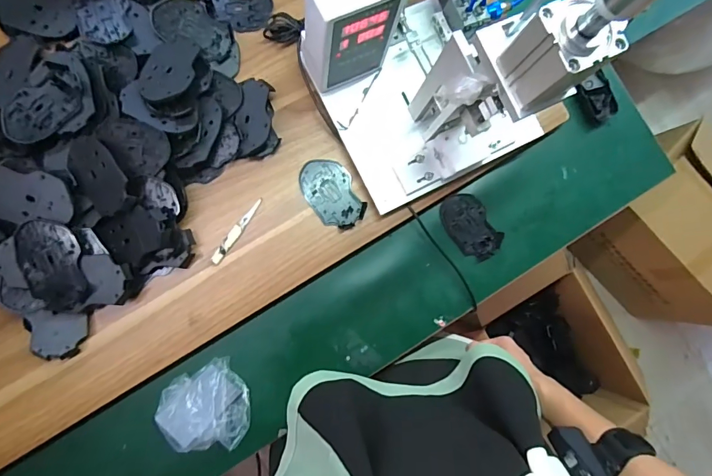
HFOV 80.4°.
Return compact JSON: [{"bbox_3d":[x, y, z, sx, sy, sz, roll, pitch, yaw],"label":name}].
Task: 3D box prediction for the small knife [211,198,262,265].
[{"bbox_3d":[-0.175,-0.011,0.623,0.015,0.004,0.114,37,81,-4],"label":"small knife"}]

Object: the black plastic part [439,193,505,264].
[{"bbox_3d":[0.190,-0.019,0.695,0.074,0.015,0.116,-37,91,-9],"label":"black plastic part"}]

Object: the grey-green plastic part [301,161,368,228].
[{"bbox_3d":[-0.037,-0.069,0.648,0.074,0.009,0.115,-29,90,-9],"label":"grey-green plastic part"}]

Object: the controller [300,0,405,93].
[{"bbox_3d":[-0.010,-0.276,0.556,0.111,0.176,0.071,-25,89,-9],"label":"controller"}]

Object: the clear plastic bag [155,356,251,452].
[{"bbox_3d":[-0.216,0.248,0.598,0.123,0.036,0.118,-25,89,-9],"label":"clear plastic bag"}]

